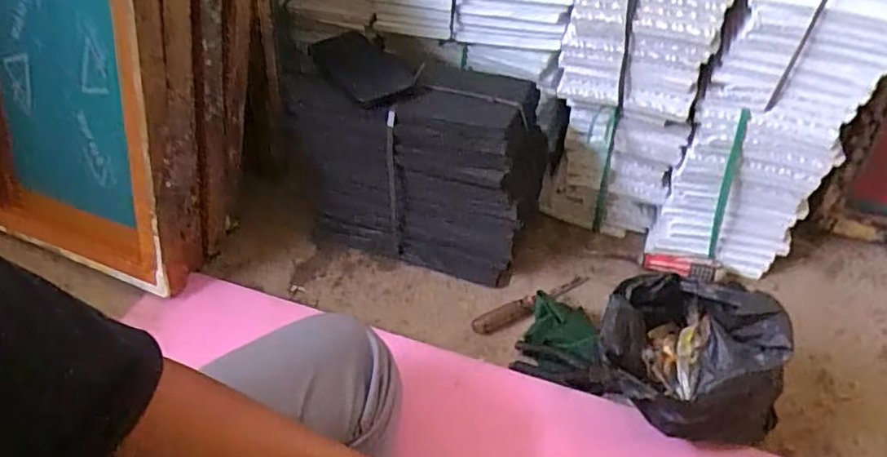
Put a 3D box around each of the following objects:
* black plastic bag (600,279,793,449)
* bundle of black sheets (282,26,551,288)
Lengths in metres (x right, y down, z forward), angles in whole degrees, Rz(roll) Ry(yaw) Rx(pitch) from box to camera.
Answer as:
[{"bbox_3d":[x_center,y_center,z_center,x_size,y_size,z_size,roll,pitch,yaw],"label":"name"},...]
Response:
[{"bbox_3d":[0.260,0.134,0.655,0.172,0.132,0.175,-21,48,-16],"label":"black plastic bag"},{"bbox_3d":[-0.039,-0.100,0.867,0.332,0.229,0.211,10,47,14],"label":"bundle of black sheets"}]

